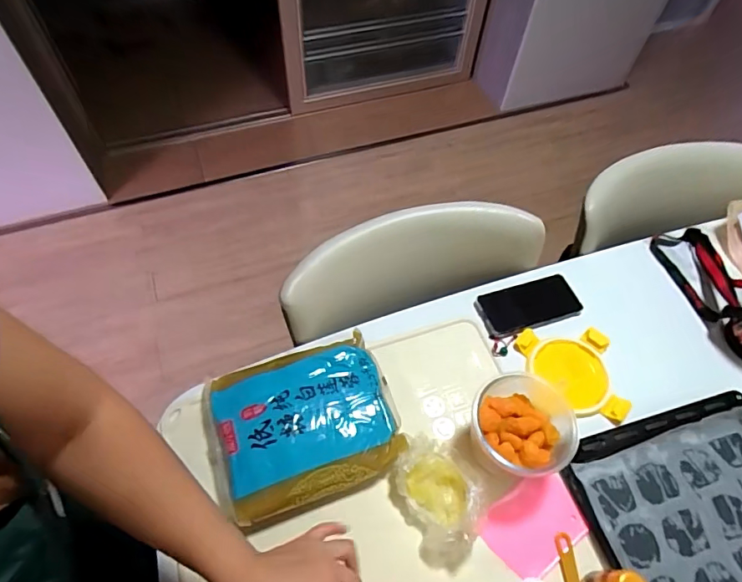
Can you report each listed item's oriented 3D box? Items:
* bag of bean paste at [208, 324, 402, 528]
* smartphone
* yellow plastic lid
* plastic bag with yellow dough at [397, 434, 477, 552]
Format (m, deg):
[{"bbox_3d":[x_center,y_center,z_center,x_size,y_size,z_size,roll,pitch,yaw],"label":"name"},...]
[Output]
[{"bbox_3d":[-0.091,0.175,0.626,0.240,0.070,0.194,-16,60,-12],"label":"bag of bean paste"},{"bbox_3d":[0.255,0.023,0.759,0.161,0.012,0.077,-14,57,-9],"label":"smartphone"},{"bbox_3d":[0.300,0.123,0.702,0.139,0.010,0.138,0,56,1],"label":"yellow plastic lid"},{"bbox_3d":[0.081,0.251,0.583,0.110,0.063,0.104,22,59,12],"label":"plastic bag with yellow dough"}]

